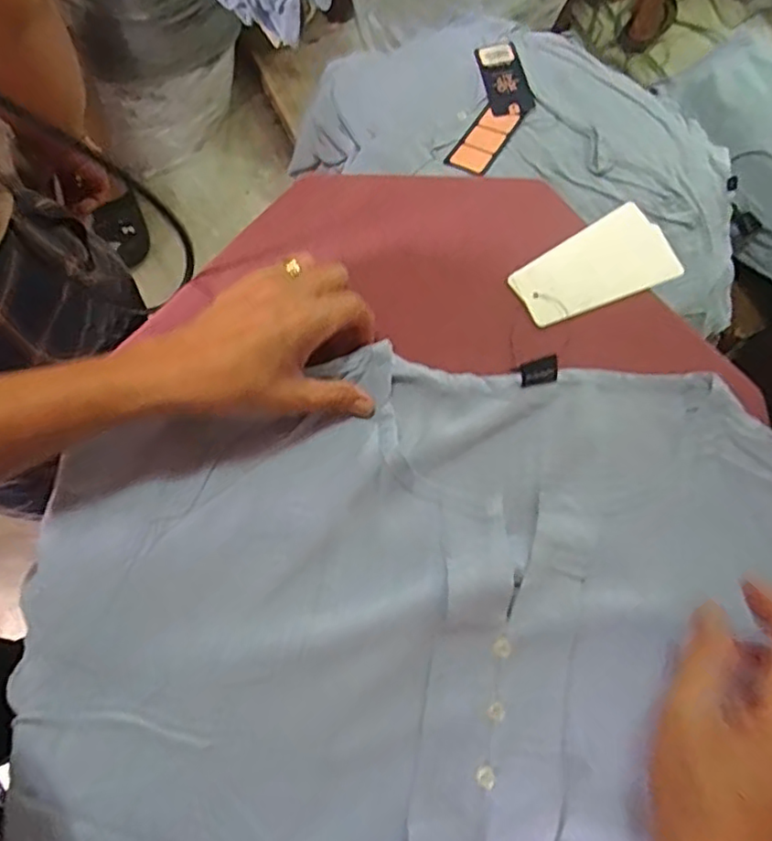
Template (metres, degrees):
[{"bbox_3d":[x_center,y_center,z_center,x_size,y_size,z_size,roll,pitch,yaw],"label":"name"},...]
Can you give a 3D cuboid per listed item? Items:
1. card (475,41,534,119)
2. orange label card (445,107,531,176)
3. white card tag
[{"bbox_3d":[0.127,-0.368,0.664,0.044,0.004,0.115,-9,62,3],"label":"card"},{"bbox_3d":[0.100,-0.283,0.624,0.044,0.004,0.091,27,69,18],"label":"orange label card"},{"bbox_3d":[0.147,-0.108,0.439,0.114,0.007,0.062,-28,75,-6],"label":"white card tag"}]

